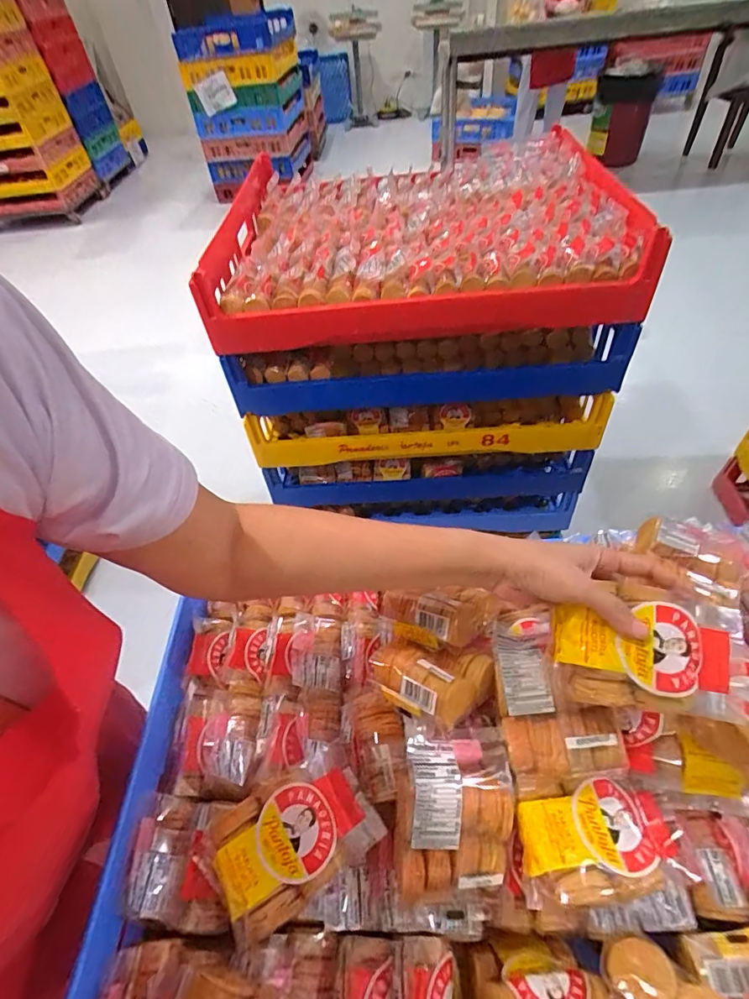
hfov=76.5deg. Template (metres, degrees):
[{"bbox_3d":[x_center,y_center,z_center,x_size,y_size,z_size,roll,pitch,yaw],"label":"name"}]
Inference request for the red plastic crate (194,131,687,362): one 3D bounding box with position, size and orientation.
[{"bbox_3d":[0.076,-0.552,0.981,0.772,0.109,0.678,-5,49,2],"label":"red plastic crate"}]

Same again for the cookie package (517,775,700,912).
[{"bbox_3d":[0.178,0.262,0.367,0.133,0.040,0.079,-6,49,2],"label":"cookie package"}]

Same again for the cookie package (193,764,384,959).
[{"bbox_3d":[-0.068,0.276,0.383,0.131,0.049,0.083,-31,53,-19],"label":"cookie package"}]

